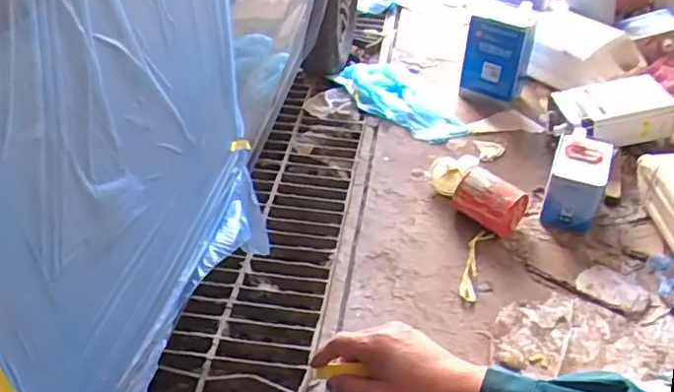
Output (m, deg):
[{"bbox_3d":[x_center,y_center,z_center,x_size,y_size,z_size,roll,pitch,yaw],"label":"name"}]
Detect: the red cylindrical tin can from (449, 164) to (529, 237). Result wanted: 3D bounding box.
[{"bbox_3d":[0.336,0.010,1.322,0.108,0.087,0.144,-33,50,-32],"label":"red cylindrical tin can"}]

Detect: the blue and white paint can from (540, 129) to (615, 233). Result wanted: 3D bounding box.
[{"bbox_3d":[0.539,-0.029,1.356,0.118,0.153,0.177,17,44,18],"label":"blue and white paint can"}]

